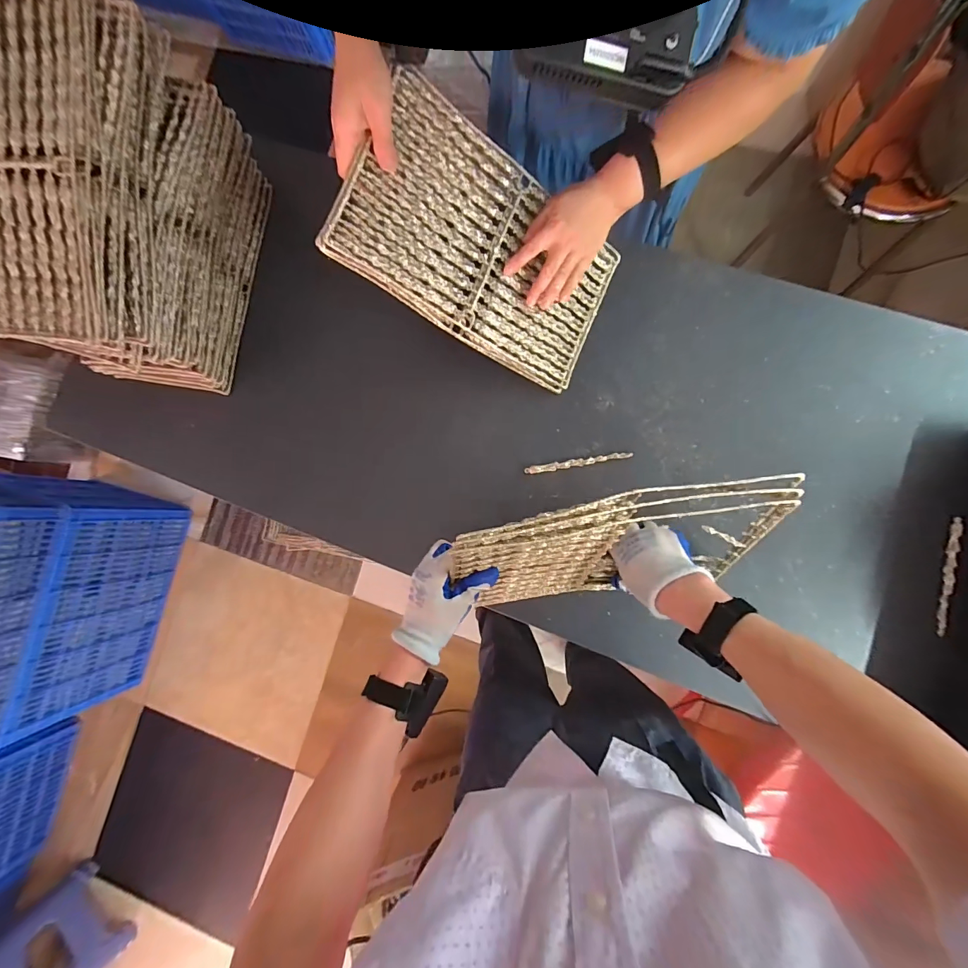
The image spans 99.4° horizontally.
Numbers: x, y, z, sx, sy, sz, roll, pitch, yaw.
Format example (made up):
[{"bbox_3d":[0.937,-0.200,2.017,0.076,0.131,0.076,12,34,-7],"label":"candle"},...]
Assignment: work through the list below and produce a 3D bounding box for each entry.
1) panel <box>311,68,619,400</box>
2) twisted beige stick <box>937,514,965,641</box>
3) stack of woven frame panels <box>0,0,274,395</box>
[{"bbox_3d":[0.010,-0.296,0.535,0.361,0.015,0.217,23,88,-28],"label":"panel"},{"bbox_3d":[0.636,0.126,0.561,0.010,0.015,0.160,11,87,7],"label":"twisted beige stick"},{"bbox_3d":[-0.508,-0.358,0.549,0.229,0.325,0.377,9,87,7],"label":"stack of woven frame panels"}]

